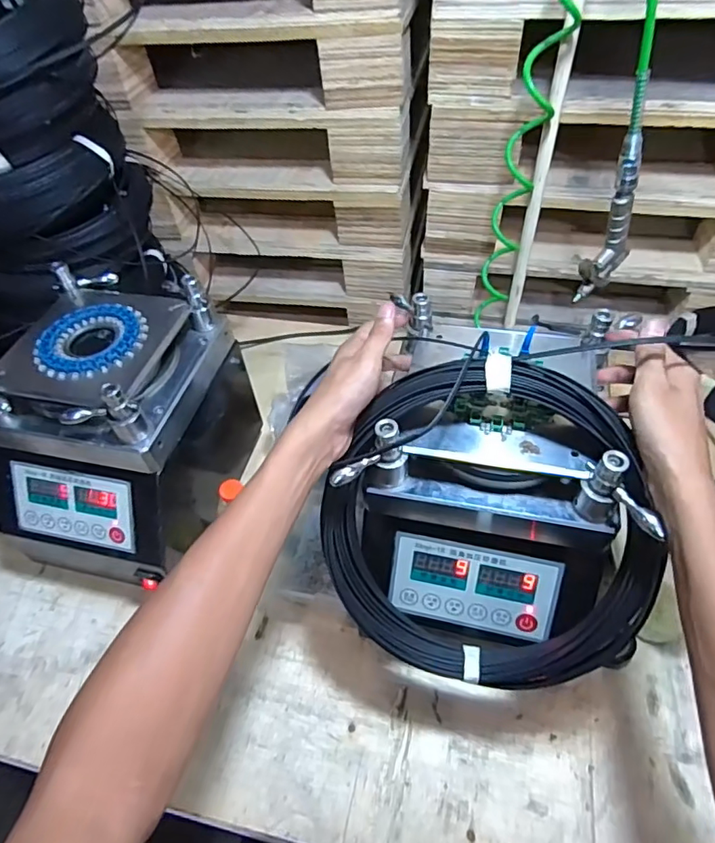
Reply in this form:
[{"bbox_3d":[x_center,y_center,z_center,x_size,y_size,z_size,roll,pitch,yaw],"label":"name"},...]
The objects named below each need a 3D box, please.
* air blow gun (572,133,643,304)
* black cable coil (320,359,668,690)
[{"bbox_3d":[0.287,-0.223,0.593,0.037,0.168,0.069,28,59,26],"label":"air blow gun"},{"bbox_3d":[0.102,0.095,0.446,0.267,0.051,0.282,2,98,13],"label":"black cable coil"}]

